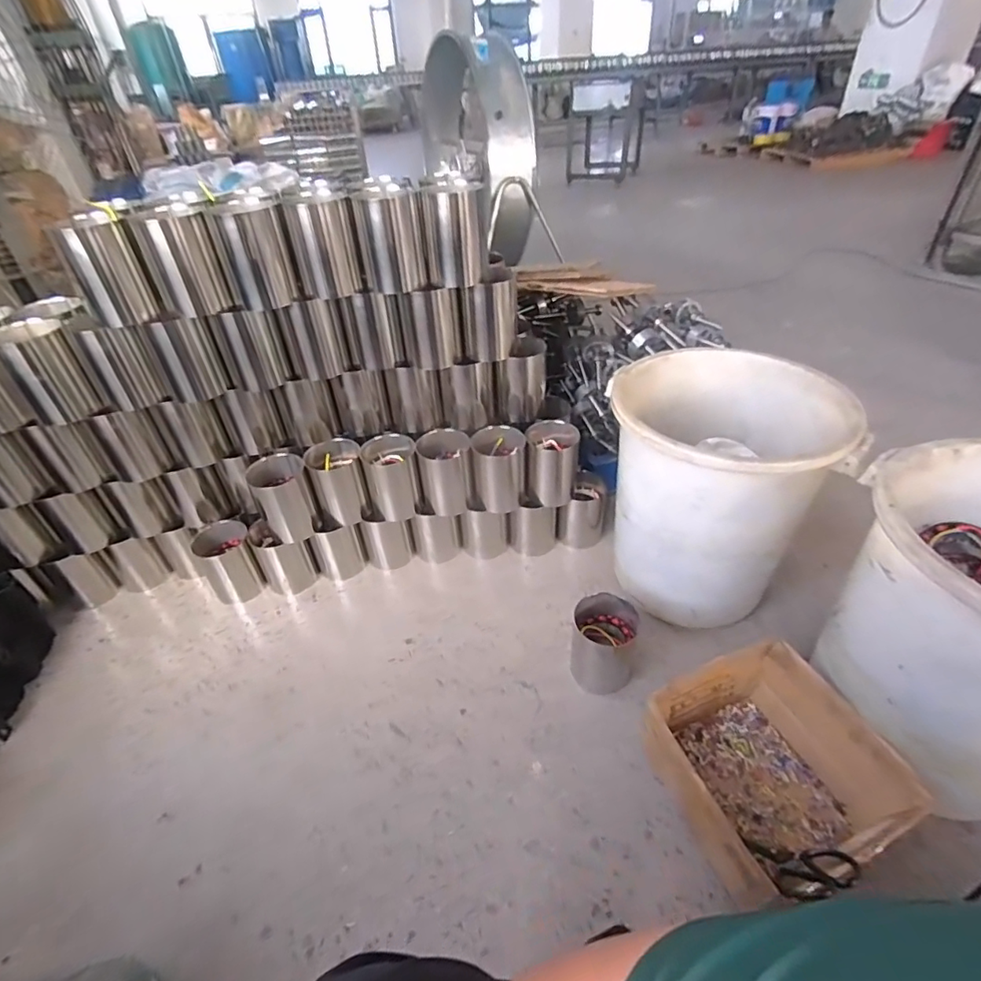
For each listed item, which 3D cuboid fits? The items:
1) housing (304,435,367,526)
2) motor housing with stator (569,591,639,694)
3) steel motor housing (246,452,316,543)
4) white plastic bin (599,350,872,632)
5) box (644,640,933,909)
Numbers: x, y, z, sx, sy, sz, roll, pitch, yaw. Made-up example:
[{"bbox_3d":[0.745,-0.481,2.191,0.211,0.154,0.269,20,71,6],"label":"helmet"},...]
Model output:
[{"bbox_3d":[-0.349,-0.025,1.210,0.116,0.173,0.106,-14,41,-12],"label":"housing"},{"bbox_3d":[0.222,0.299,1.016,0.120,0.161,0.119,9,42,14],"label":"motor housing with stator"},{"bbox_3d":[-0.459,0.014,1.172,0.110,0.178,0.103,-21,43,-20],"label":"steel motor housing"},{"bbox_3d":[0.448,-0.005,1.090,0.387,0.440,0.380,2,40,7],"label":"white plastic bin"},{"bbox_3d":[0.436,0.439,0.842,0.305,0.148,0.301,-17,42,-15],"label":"box"}]

